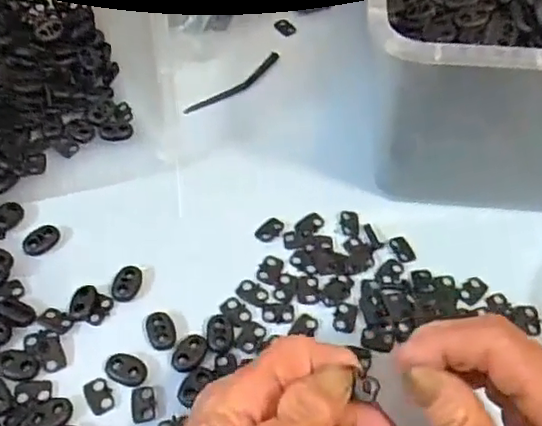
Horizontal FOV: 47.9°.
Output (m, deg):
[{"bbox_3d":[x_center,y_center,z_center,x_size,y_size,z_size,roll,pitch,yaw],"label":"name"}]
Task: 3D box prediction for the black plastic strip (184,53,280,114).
[{"bbox_3d":[-0.024,-0.092,0.441,0.012,0.007,0.091,40,63,19],"label":"black plastic strip"}]

